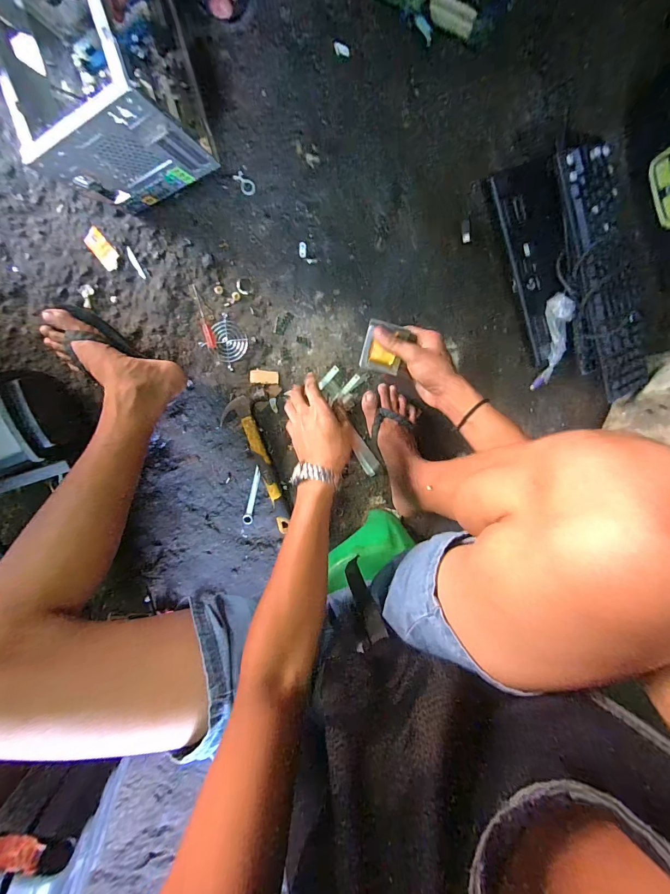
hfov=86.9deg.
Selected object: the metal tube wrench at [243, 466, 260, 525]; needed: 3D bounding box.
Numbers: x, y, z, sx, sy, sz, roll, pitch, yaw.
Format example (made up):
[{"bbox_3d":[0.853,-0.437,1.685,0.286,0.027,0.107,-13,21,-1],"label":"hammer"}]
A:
[{"bbox_3d":[-0.163,0.096,0.700,0.017,0.014,0.120,12,96,-7],"label":"metal tube wrench"}]

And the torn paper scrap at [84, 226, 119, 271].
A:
[{"bbox_3d":[-0.408,-0.346,0.620,0.035,0.007,0.067,-37,102,3],"label":"torn paper scrap"}]

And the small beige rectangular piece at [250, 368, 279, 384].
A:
[{"bbox_3d":[-0.133,-0.132,0.666,0.053,0.005,0.025,2,98,-6],"label":"small beige rectangular piece"}]

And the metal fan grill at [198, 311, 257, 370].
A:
[{"bbox_3d":[-0.198,-0.194,0.655,0.073,0.006,0.073,39,92,-9],"label":"metal fan grill"}]

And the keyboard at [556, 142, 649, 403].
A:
[{"bbox_3d":[0.476,-0.297,0.621,0.125,0.041,0.429,-17,97,-5],"label":"keyboard"}]

